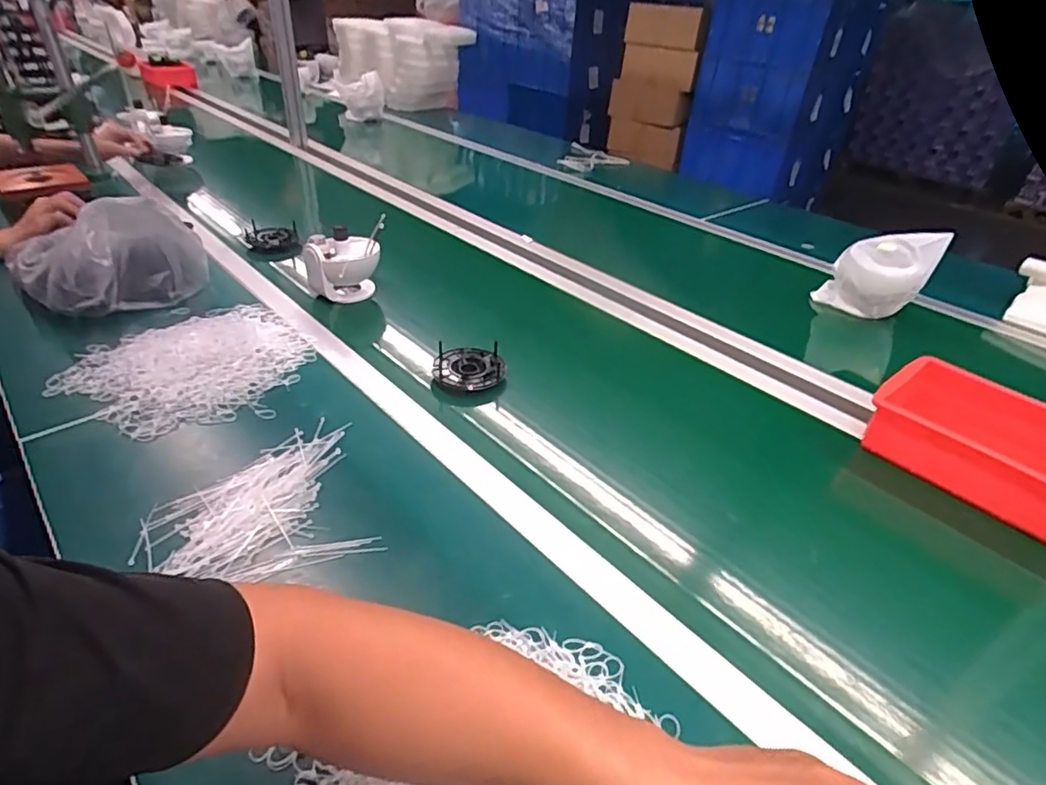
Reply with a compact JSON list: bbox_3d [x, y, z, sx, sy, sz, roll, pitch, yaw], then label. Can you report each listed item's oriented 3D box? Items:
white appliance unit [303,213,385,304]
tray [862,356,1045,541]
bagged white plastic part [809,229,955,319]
[{"bbox_3d":[-0.300,-0.221,0.983,0.126,0.133,0.081,-11,38,-20],"label":"white appliance unit"},{"bbox_3d":[0.552,0.062,0.690,0.168,0.071,0.238,-26,45,-35],"label":"tray"},{"bbox_3d":[0.632,-0.206,1.031,0.160,0.141,0.095,2,34,-2],"label":"bagged white plastic part"}]

